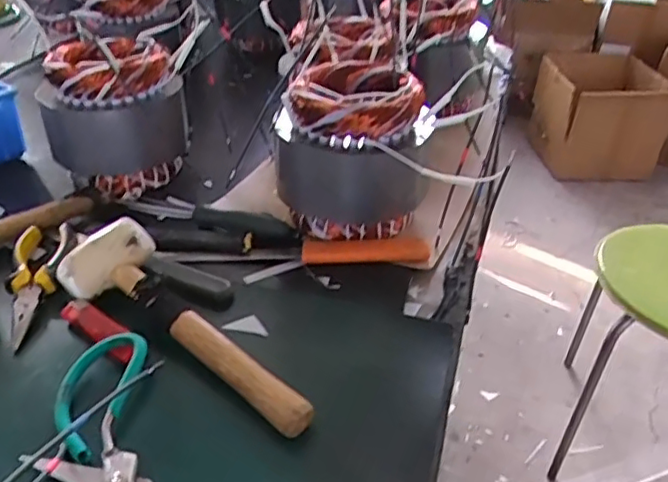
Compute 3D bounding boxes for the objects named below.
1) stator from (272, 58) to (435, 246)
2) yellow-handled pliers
[{"bbox_3d":[0.022,-0.089,0.607,0.137,0.136,0.135,9,36,11],"label":"stator"},{"bbox_3d":[-0.254,0.030,0.533,0.049,0.021,0.156,-9,37,-15],"label":"yellow-handled pliers"}]

